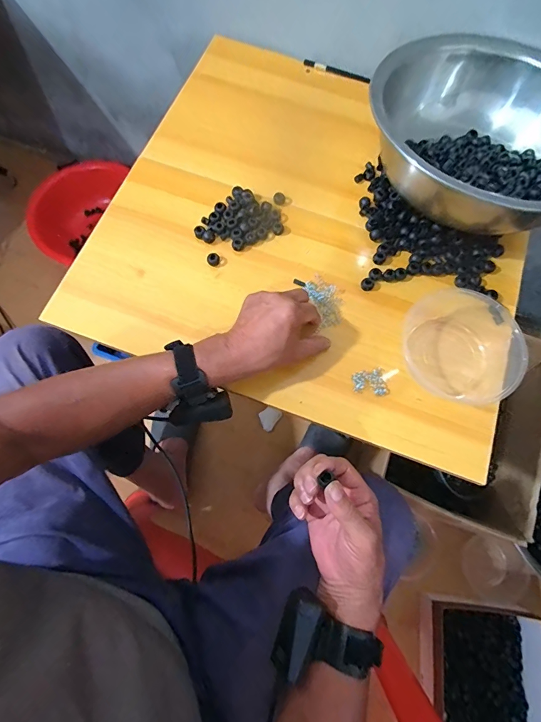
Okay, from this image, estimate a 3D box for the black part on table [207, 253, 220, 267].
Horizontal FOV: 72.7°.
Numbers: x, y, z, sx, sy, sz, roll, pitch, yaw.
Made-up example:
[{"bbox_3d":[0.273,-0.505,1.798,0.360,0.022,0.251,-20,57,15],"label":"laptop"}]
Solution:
[{"bbox_3d":[-0.078,-0.139,0.503,0.017,0.012,0.015,-10,73,-5],"label":"black part on table"}]

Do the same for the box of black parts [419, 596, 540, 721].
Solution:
[{"bbox_3d":[0.427,0.647,0.728,0.227,0.106,0.285,12,73,1],"label":"box of black parts"}]

